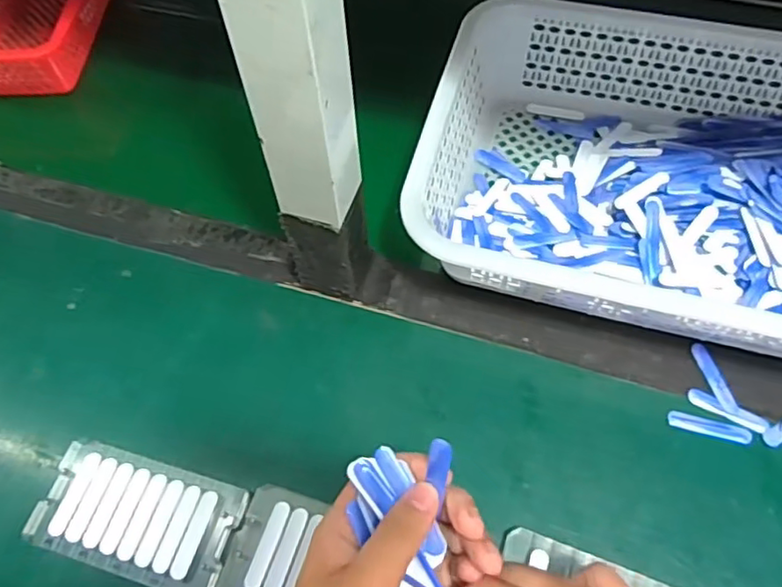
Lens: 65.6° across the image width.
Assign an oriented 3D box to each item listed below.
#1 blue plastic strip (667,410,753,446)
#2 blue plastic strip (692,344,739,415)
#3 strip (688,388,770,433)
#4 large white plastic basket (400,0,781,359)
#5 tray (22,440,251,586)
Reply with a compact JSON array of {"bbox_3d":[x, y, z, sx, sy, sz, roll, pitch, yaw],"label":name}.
[{"bbox_3d":[0.207,0.086,0.392,0.051,0.004,0.012,13,62,10],"label":"blue plastic strip"},{"bbox_3d":[0.218,0.057,0.409,0.010,0.004,0.051,-12,59,-5],"label":"blue plastic strip"},{"bbox_3d":[0.220,0.076,0.396,0.049,0.004,0.011,24,64,16],"label":"strip"},{"bbox_3d":[0.208,-0.089,0.452,0.349,0.081,0.244,14,62,11],"label":"large white plastic basket"},{"bbox_3d":[-0.157,0.138,0.377,0.122,0.014,0.066,14,62,11],"label":"tray"}]

